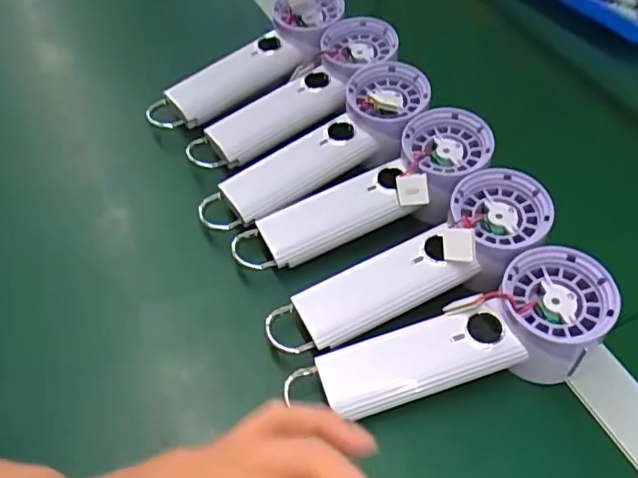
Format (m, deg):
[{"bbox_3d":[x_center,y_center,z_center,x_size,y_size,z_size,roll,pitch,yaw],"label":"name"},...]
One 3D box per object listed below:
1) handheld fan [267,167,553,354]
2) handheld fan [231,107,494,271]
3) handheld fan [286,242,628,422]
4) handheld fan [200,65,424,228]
[{"bbox_3d":[0.061,0.018,0.363,0.191,0.033,0.056,-29,57,-4],"label":"handheld fan"},{"bbox_3d":[0.034,-0.028,0.407,0.198,0.035,0.062,-30,57,-4],"label":"handheld fan"},{"bbox_3d":[0.081,0.065,0.343,0.185,0.053,0.056,-19,54,-1],"label":"handheld fan"},{"bbox_3d":[0.003,-0.065,0.436,0.192,0.031,0.062,-36,59,-3],"label":"handheld fan"}]

